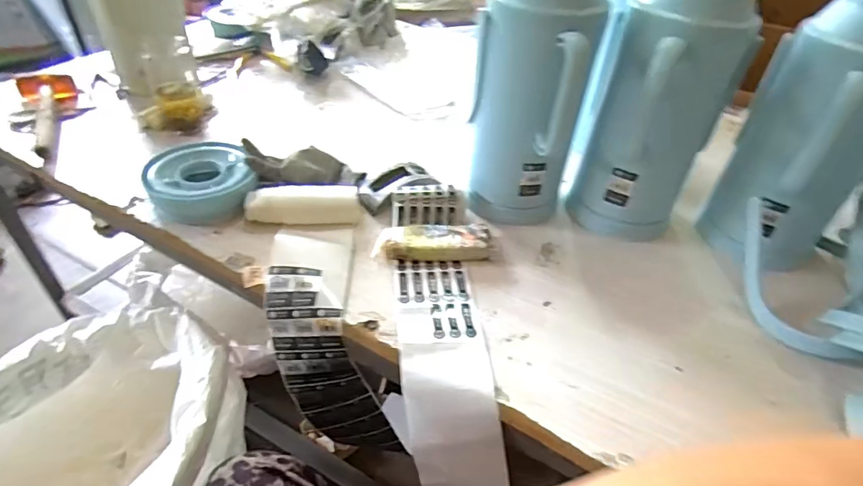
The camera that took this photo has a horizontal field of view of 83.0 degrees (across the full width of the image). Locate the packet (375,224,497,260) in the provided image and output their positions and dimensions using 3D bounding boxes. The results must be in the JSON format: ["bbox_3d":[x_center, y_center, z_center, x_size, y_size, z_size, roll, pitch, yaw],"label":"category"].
[{"bbox_3d":[0.004,0.000,0.670,0.157,0.025,0.049,-2,42,-9],"label":"packet"}]

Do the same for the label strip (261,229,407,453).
[{"bbox_3d":[-0.159,0.146,0.710,0.127,0.316,0.177,-5,42,-13],"label":"label strip"}]

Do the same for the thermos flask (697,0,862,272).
[{"bbox_3d":[0.497,-0.141,0.620,0.137,0.358,0.142,-4,42,-11],"label":"thermos flask"}]

